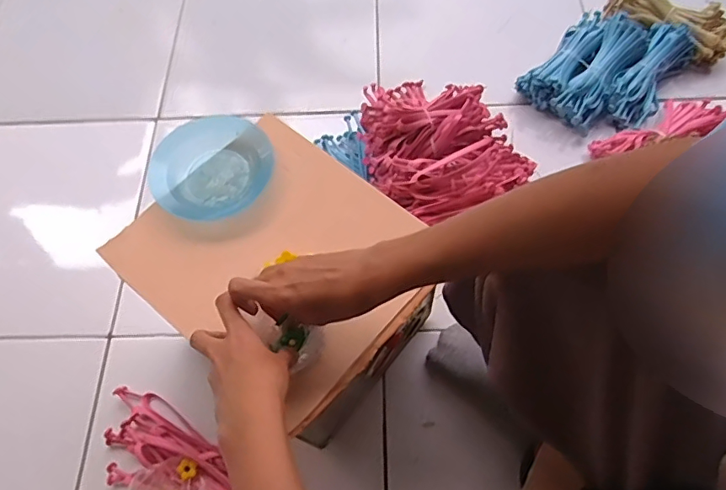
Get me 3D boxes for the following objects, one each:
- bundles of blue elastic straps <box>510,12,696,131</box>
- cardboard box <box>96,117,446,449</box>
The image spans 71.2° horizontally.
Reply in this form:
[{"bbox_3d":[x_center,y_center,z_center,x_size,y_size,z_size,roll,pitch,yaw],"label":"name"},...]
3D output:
[{"bbox_3d":[0.422,-0.308,0.860,0.199,0.080,0.253,40,72,19],"label":"bundles of blue elastic straps"},{"bbox_3d":[-0.077,0.059,0.604,0.275,0.254,0.230,37,70,17],"label":"cardboard box"}]

